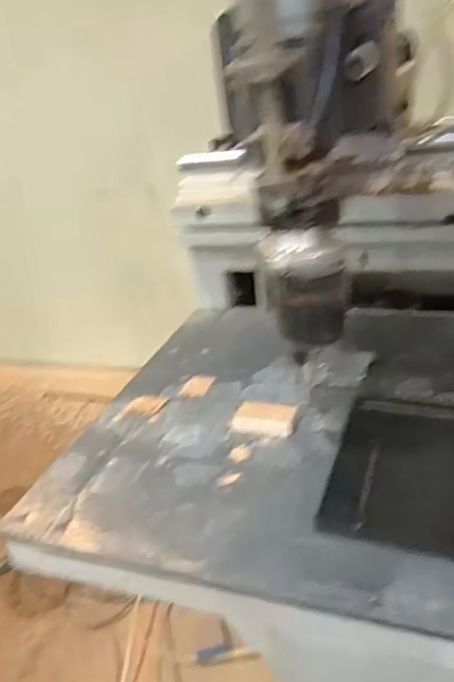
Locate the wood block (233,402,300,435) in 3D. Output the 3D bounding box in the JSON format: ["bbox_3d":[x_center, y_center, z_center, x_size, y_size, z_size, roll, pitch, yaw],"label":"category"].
[{"bbox_3d":[0.045,0.091,0.631,0.071,0.015,0.043,4,29,21],"label":"wood block"}]

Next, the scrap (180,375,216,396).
[{"bbox_3d":[-0.040,0.062,0.740,0.036,0.007,0.046,3,29,19],"label":"scrap"}]

